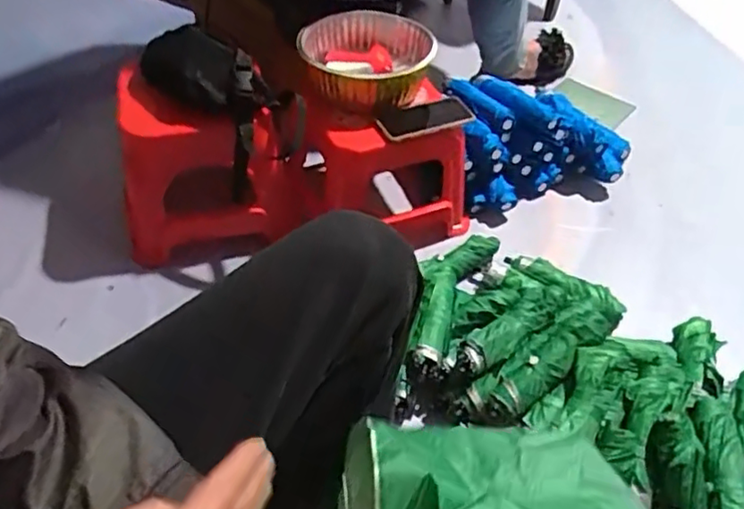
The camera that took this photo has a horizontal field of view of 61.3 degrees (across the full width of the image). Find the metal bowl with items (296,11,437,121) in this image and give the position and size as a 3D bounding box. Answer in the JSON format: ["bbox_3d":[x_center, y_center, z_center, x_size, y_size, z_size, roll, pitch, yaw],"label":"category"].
[{"bbox_3d":[-0.009,-0.340,1.119,0.224,0.084,0.222,1,48,-1],"label":"metal bowl with items"}]

